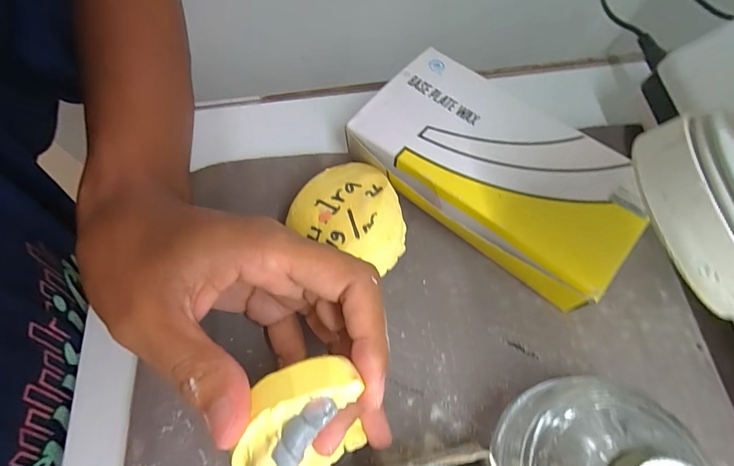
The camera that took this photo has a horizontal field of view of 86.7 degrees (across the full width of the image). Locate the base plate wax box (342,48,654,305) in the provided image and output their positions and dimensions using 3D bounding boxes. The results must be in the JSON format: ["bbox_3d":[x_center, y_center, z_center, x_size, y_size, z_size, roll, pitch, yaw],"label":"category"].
[{"bbox_3d":[0.067,-0.032,0.214,0.150,0.035,0.092,38,74,17],"label":"base plate wax box"}]

